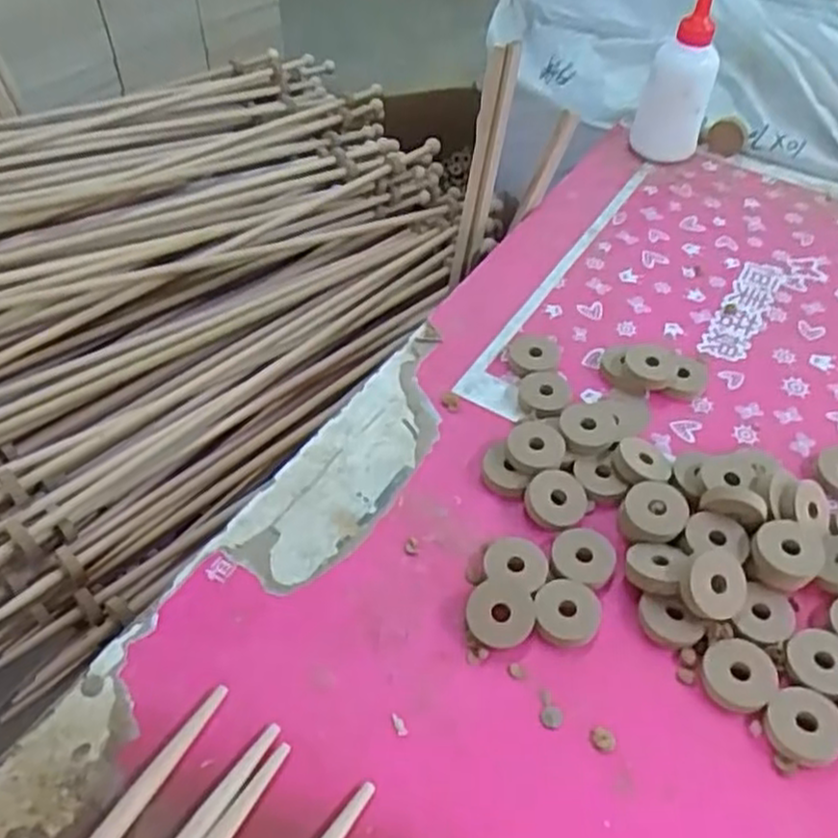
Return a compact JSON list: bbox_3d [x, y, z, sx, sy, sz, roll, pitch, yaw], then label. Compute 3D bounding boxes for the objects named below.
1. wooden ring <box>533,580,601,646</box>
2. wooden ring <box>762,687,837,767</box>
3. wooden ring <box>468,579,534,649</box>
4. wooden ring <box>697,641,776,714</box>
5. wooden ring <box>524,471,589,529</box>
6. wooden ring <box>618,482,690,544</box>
[{"bbox_3d":[0.078,0.101,0.402,0.034,0.006,0.034,1,49,-1],"label":"wooden ring"},{"bbox_3d":[0.186,0.148,0.366,0.036,0.004,0.034,-4,61,14],"label":"wooden ring"},{"bbox_3d":[0.043,0.102,0.401,0.035,0.004,0.035,1,63,-2],"label":"wooden ring"},{"bbox_3d":[0.161,0.128,0.382,0.036,0.006,0.034,1,49,-1],"label":"wooden ring"},{"bbox_3d":[0.081,0.045,0.442,0.038,0.007,0.032,-28,56,-23],"label":"wooden ring"},{"bbox_3d":[0.134,0.053,0.434,0.037,0.006,0.037,-6,55,8],"label":"wooden ring"}]

